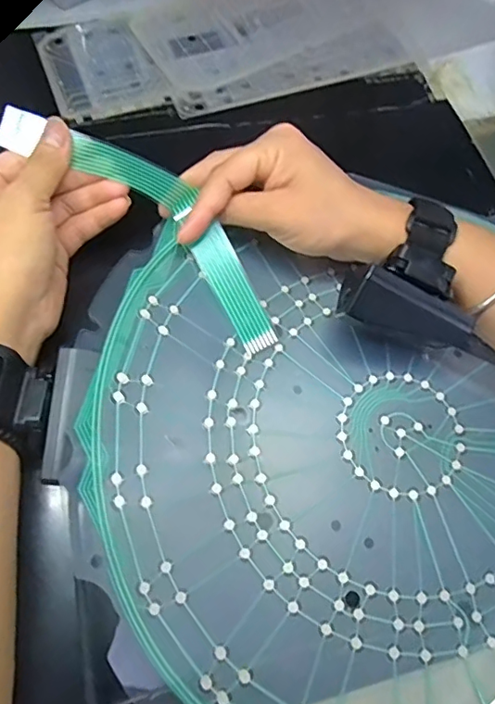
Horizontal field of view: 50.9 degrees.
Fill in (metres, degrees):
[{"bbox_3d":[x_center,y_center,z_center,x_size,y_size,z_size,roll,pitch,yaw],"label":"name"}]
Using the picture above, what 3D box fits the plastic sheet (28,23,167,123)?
[{"bbox_3d":[-0.113,-0.220,0.401,0.080,0.008,0.097,-22,70,-11],"label":"plastic sheet"}]

